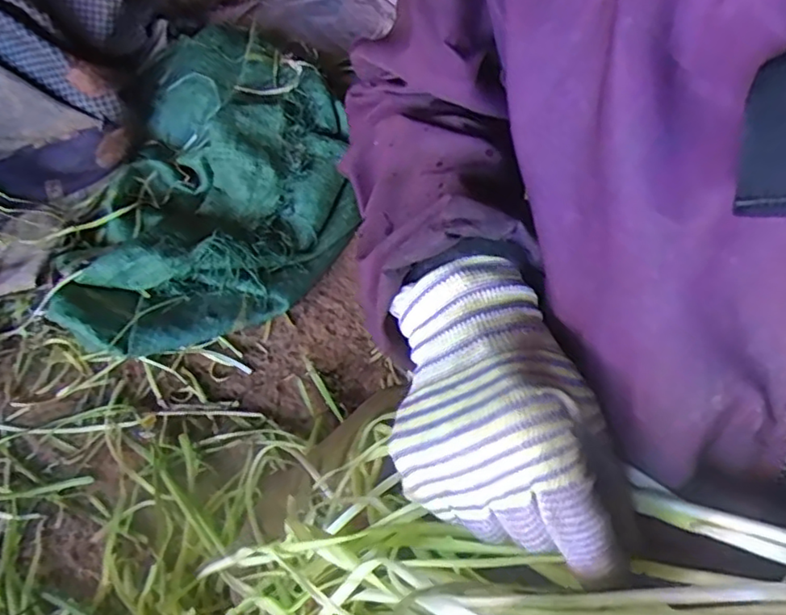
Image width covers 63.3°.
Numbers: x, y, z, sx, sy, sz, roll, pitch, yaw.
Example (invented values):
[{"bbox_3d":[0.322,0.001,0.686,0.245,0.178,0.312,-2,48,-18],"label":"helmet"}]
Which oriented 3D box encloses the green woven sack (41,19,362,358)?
[{"bbox_3d":[-0.223,-0.167,0.848,0.340,0.102,0.528,10,55,13],"label":"green woven sack"}]

